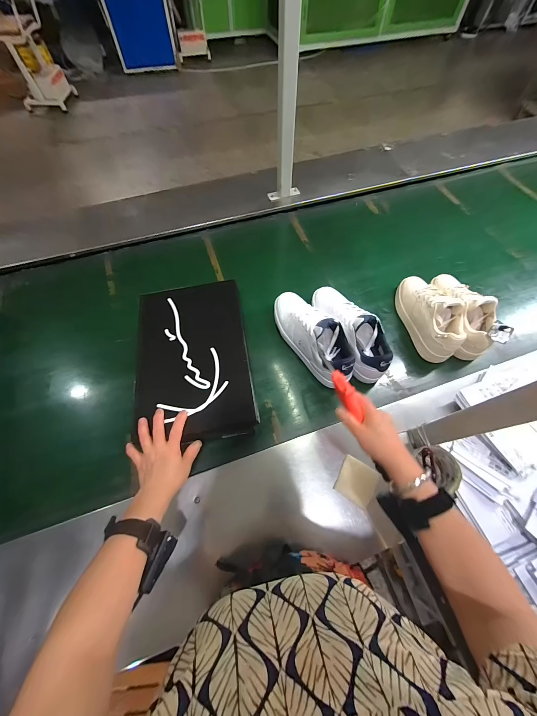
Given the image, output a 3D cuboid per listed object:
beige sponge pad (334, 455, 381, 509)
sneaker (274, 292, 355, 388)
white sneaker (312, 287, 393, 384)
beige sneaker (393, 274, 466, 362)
[{"bbox_3d":[0.177,0.245,0.513,0.072,0.023,0.072,30,67,14],"label":"beige sponge pad"},{"bbox_3d":[0.106,-0.063,0.638,0.095,0.114,0.276,-31,68,-15],"label":"sneaker"},{"bbox_3d":[0.208,-0.081,0.652,0.088,0.122,0.281,-19,65,-10],"label":"white sneaker"},{"bbox_3d":[0.427,-0.125,0.685,0.098,0.110,0.247,-4,64,-2],"label":"beige sneaker"}]

